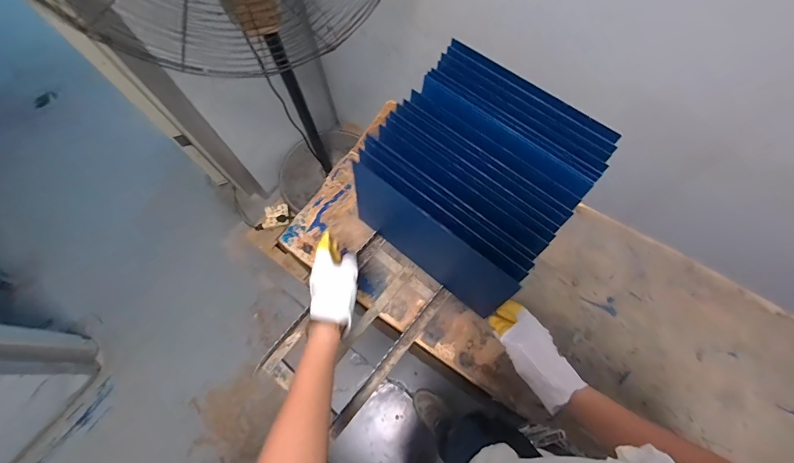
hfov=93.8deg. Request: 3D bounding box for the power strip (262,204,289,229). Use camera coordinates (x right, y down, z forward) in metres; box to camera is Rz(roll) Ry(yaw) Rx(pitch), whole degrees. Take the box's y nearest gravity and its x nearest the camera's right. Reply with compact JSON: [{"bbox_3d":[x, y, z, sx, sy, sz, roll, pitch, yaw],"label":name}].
[{"bbox_3d":[-0.462,-0.057,1.412,0.106,0.036,0.082,-9,70,-2],"label":"power strip"}]

